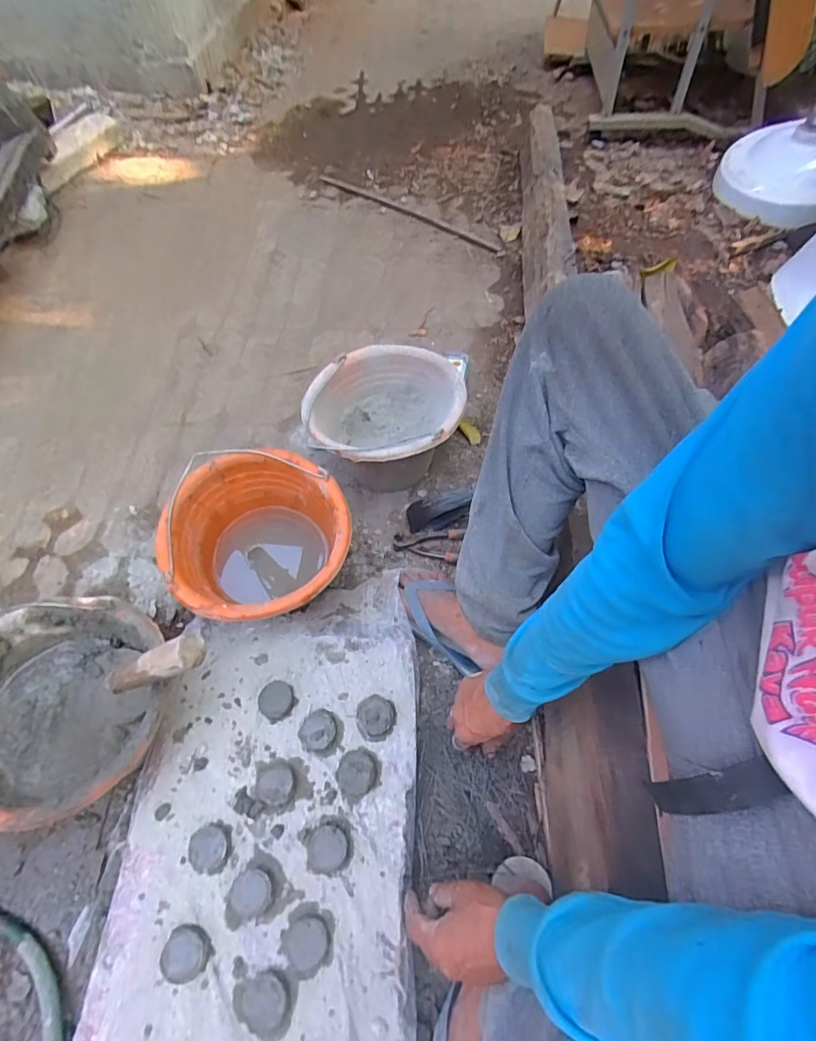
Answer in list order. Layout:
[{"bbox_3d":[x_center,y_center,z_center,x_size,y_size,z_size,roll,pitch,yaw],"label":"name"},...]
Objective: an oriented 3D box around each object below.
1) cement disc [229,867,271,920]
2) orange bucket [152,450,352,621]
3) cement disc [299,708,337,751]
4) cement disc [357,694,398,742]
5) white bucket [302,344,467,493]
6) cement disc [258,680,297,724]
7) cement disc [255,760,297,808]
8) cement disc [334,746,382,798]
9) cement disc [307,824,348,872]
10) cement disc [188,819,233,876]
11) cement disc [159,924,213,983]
[{"bbox_3d":[-0.168,0.400,0.528,0.045,0.022,0.041,1,57,-1],"label":"cement disc"},{"bbox_3d":[-0.209,0.051,0.734,0.246,0.181,0.243,1,57,-1],"label":"orange bucket"},{"bbox_3d":[-0.113,0.261,0.615,0.046,0.021,0.048,1,57,-1],"label":"cement disc"},{"bbox_3d":[-0.040,0.245,0.622,0.049,0.023,0.054,-19,60,-13],"label":"cement disc"},{"bbox_3d":[-0.039,-0.154,0.867,0.243,0.178,0.240,1,57,-1],"label":"white bucket"},{"bbox_3d":[-0.169,0.231,0.635,0.044,0.011,0.048,1,57,-1],"label":"cement disc"},{"bbox_3d":[-0.157,0.310,0.583,0.043,0.021,0.049,-7,58,-6],"label":"cement disc"},{"bbox_3d":[-0.060,0.299,0.589,0.053,0.021,0.051,1,57,-1],"label":"cement disc"},{"bbox_3d":[-0.088,0.364,0.548,0.042,0.022,0.042,1,57,-1],"label":"cement disc"},{"bbox_3d":[-0.222,0.365,0.550,0.046,0.020,0.048,1,57,-1],"label":"cement disc"},{"bbox_3d":[-0.227,0.443,0.503,0.043,0.025,0.042,1,57,-1],"label":"cement disc"}]

